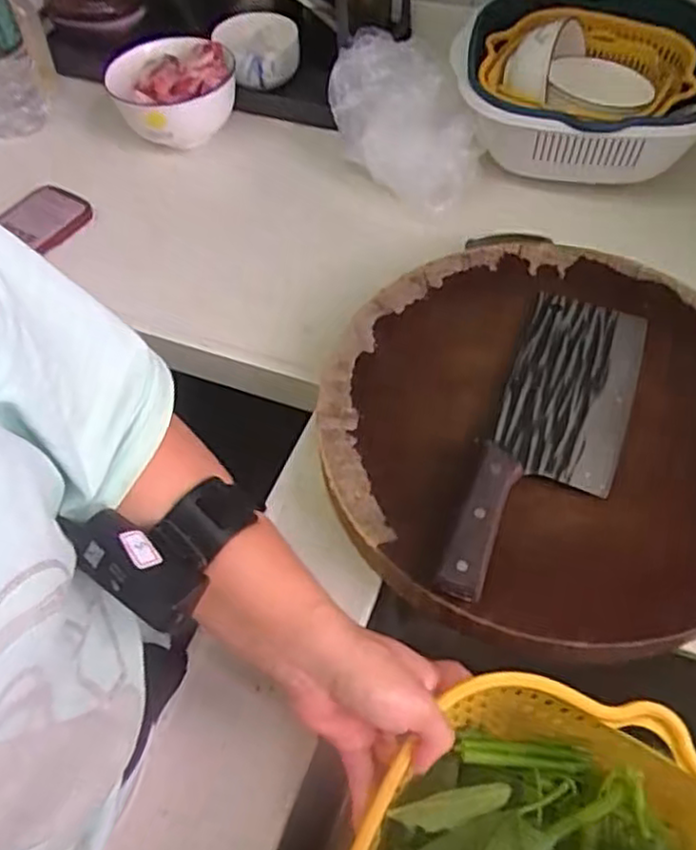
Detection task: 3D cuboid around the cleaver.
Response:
[{"bbox_3d":[0.155,0.006,0.523,0.093,0.029,0.294,19,60,15],"label":"cleaver"}]

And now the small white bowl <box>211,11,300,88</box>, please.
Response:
[{"bbox_3d":[-0.113,-0.466,0.870,0.100,0.042,0.101,-2,57,2],"label":"small white bowl"}]

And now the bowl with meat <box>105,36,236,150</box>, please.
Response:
[{"bbox_3d":[-0.202,-0.386,0.813,0.133,0.069,0.109,-28,60,-14],"label":"bowl with meat"}]

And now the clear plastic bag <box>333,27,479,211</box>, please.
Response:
[{"bbox_3d":[0.064,-0.324,0.747,0.172,0.106,0.094,35,63,24],"label":"clear plastic bag"}]

